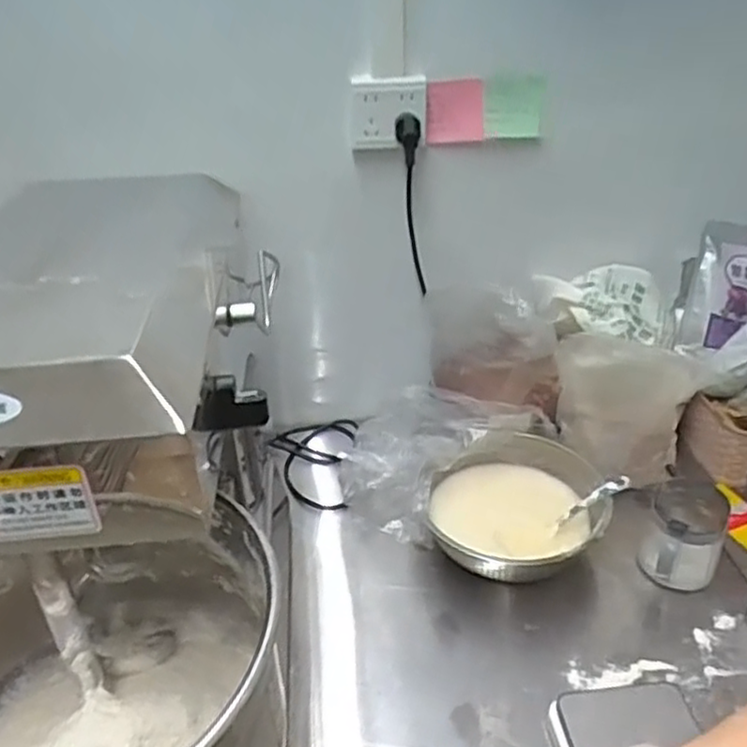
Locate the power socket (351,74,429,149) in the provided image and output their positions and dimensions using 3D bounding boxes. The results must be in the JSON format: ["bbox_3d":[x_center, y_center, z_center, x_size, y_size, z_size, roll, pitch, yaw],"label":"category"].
[{"bbox_3d":[0.018,-0.318,0.845,0.093,0.092,0.033,10,44,18],"label":"power socket"}]

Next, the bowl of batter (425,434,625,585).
[{"bbox_3d":[0.183,0.176,0.880,0.212,0.103,0.210,-1,32,1],"label":"bowl of batter"}]

